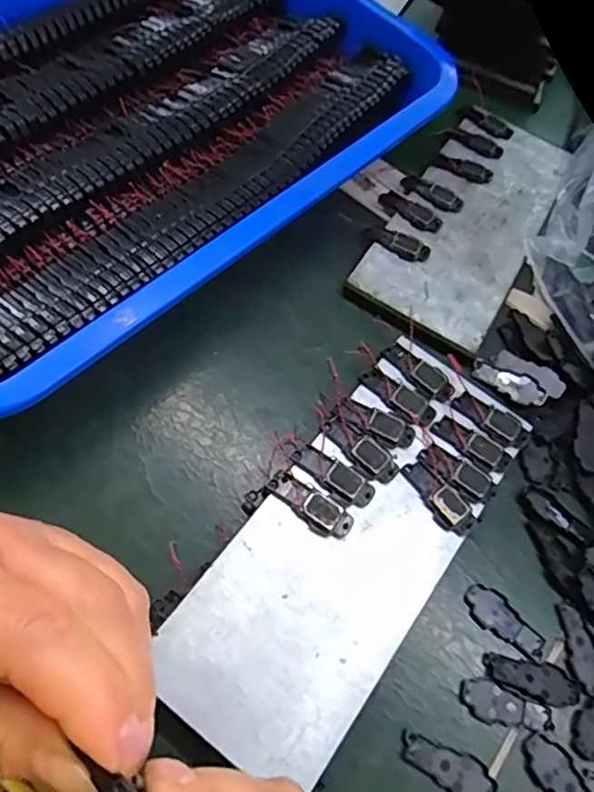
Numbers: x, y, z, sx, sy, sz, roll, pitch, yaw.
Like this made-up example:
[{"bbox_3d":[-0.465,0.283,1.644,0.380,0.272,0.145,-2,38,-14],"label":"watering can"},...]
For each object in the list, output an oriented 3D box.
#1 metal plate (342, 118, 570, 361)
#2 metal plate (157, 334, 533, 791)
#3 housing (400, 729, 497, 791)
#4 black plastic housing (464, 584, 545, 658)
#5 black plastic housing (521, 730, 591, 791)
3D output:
[{"bbox_3d":[0.107,-0.110,0.371,0.077,0.008,0.190,31,63,7],"label":"metal plate"},{"bbox_3d":[0.026,0.060,0.268,0.078,0.005,0.189,37,64,9],"label":"metal plate"},{"bbox_3d":[0.060,0.148,0.247,0.039,0.005,0.016,27,63,5],"label":"housing"},{"bbox_3d":[0.091,0.100,0.276,0.017,0.004,0.038,-37,74,-23],"label":"black plastic housing"},{"bbox_3d":[0.107,0.154,0.248,0.018,0.005,0.039,-39,75,-24],"label":"black plastic housing"}]

